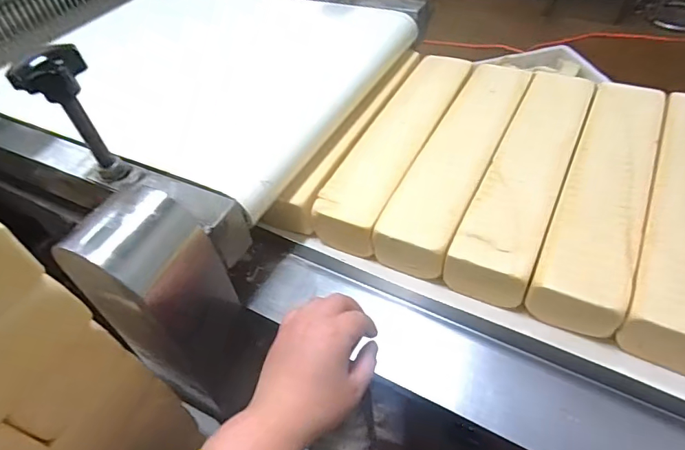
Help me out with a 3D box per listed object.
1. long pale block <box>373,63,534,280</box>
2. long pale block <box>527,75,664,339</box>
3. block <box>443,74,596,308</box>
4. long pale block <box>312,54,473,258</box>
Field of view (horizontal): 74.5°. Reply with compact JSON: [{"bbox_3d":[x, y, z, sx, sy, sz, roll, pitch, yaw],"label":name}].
[{"bbox_3d":[0.146,-0.090,0.553,0.080,0.044,0.363,18,52,22],"label":"long pale block"},{"bbox_3d":[0.287,-0.043,0.495,0.078,0.050,0.350,19,52,22],"label":"long pale block"},{"bbox_3d":[0.218,-0.065,0.522,0.080,0.049,0.359,20,52,23],"label":"block"},{"bbox_3d":[0.077,-0.112,0.584,0.082,0.046,0.369,18,52,22],"label":"long pale block"}]

